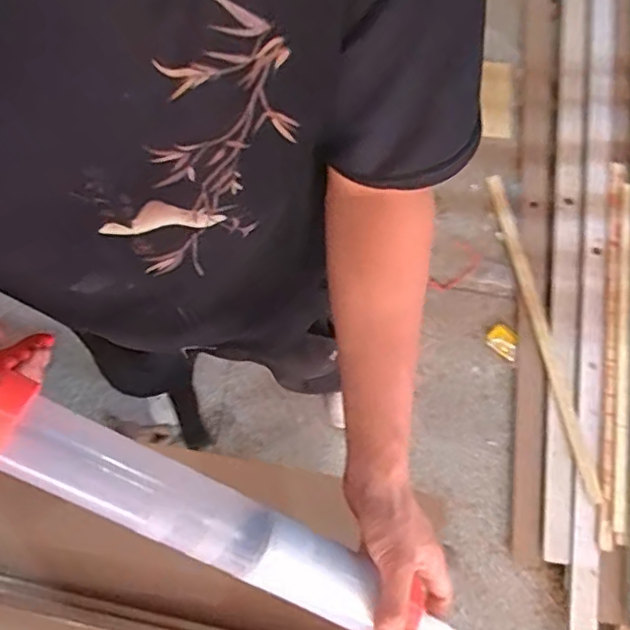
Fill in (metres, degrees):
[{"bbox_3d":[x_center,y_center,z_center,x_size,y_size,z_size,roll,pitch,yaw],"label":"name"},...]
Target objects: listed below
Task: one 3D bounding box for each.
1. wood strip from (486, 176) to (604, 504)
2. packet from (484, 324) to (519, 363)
[{"bbox_3d":[0.605,0.040,1.582,0.046,0.025,0.883,-15,74,8],"label":"wood strip"},{"bbox_3d":[0.513,0.072,1.600,0.091,0.008,0.076,43,80,11],"label":"packet"}]

